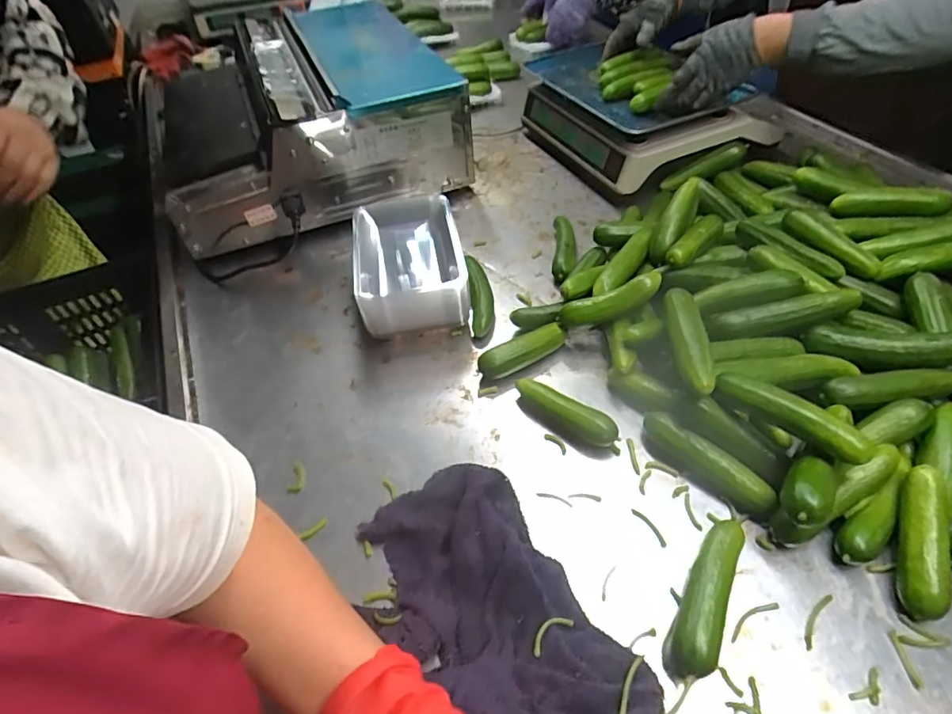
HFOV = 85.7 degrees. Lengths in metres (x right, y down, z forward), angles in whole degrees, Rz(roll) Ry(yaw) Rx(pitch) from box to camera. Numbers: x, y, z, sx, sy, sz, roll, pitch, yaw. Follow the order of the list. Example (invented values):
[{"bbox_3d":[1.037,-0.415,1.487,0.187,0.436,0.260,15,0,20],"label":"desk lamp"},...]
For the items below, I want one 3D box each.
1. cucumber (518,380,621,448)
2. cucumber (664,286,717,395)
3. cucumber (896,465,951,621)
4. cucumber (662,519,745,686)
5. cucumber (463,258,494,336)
[{"bbox_3d":[0.091,0.056,0.531,0.116,0.035,0.025,32,56,29],"label":"cucumber"},{"bbox_3d":[0.206,-0.016,0.498,0.033,0.038,0.133,0,48,5],"label":"cucumber"},{"bbox_3d":[0.354,0.146,0.407,0.029,0.027,0.113,12,73,15],"label":"cucumber"},{"bbox_3d":[0.181,0.187,0.406,0.033,0.033,0.129,20,51,21],"label":"cucumber"},{"bbox_3d":[0.006,-0.081,0.659,0.030,0.035,0.130,-6,47,-1],"label":"cucumber"}]

